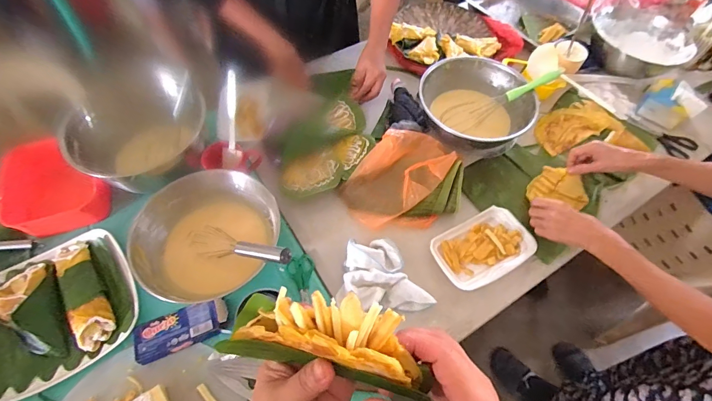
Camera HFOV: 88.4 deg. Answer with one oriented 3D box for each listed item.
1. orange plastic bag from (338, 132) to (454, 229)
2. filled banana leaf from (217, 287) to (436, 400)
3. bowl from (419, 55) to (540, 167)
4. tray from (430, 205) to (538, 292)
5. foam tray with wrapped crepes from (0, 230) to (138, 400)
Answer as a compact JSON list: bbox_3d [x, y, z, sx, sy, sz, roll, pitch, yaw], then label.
[{"bbox_3d":[0.098,-0.045,0.732,0.178,0.060,0.233,33,64,18],"label":"orange plastic bag"},{"bbox_3d":[-0.015,0.101,0.263,0.149,0.079,0.043,11,59,6],"label":"filled banana leaf"},{"bbox_3d":[0.265,-0.208,0.822,0.235,0.088,0.234,0,59,-1],"label":"bowl"},{"bbox_3d":[0.240,0.087,0.687,0.179,0.021,0.118,-26,62,-16],"label":"tray"},{"bbox_3d":[-0.529,0.185,0.642,0.267,0.044,0.259,-31,64,-18],"label":"foam tray with wrapped crepes"}]

